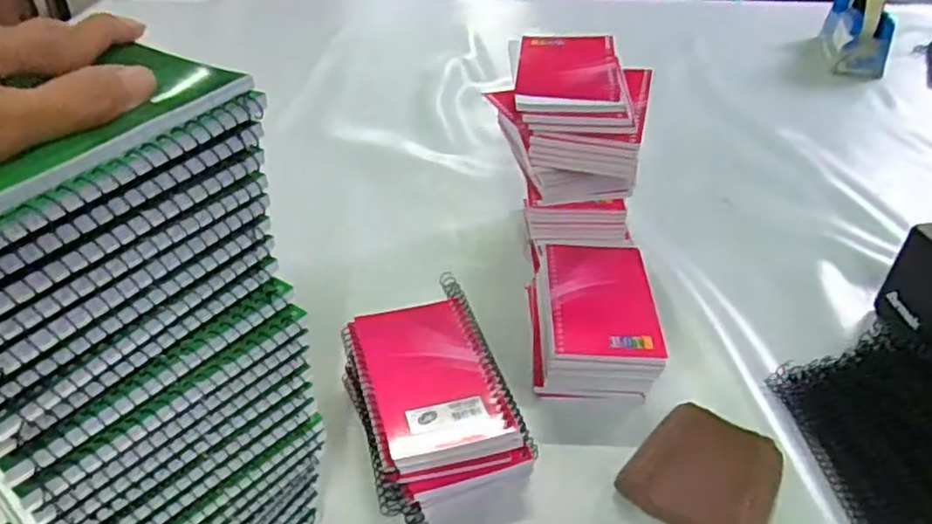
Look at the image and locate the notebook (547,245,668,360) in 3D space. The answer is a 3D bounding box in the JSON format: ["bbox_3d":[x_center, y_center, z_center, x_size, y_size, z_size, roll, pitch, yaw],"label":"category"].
[{"bbox_3d":[0.105,0.027,0.537,0.078,0.012,0.120,3,37,0],"label":"notebook"}]

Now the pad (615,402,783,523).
[{"bbox_3d":[0.155,0.137,0.454,0.089,0.023,0.083,20,42,25],"label":"pad"}]

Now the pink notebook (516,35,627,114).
[{"bbox_3d":[0.084,-0.159,0.567,0.080,0.010,0.142,5,37,4],"label":"pink notebook"}]

